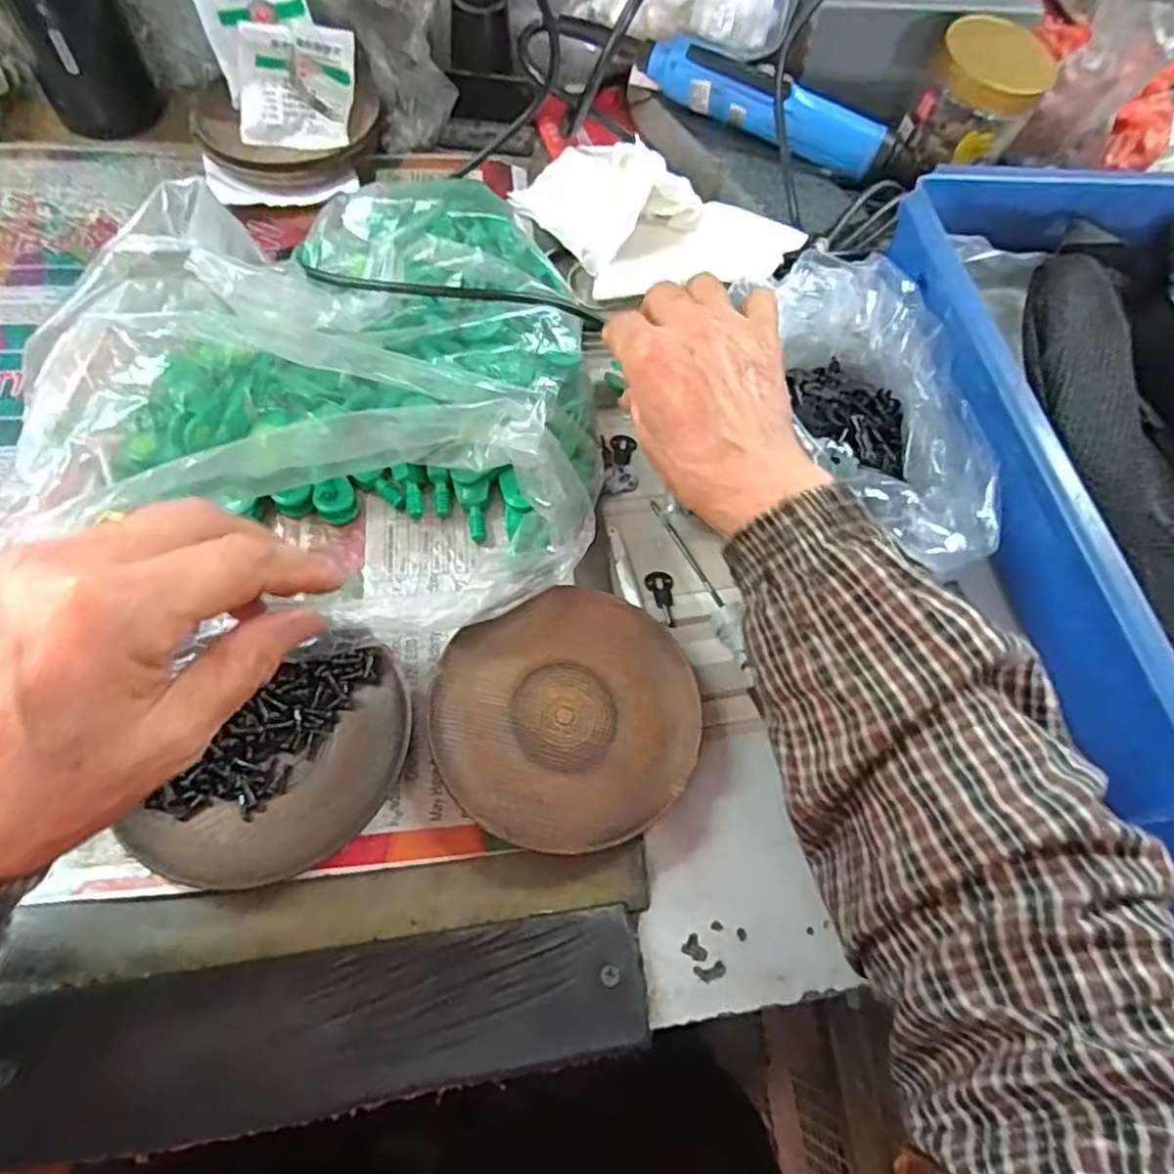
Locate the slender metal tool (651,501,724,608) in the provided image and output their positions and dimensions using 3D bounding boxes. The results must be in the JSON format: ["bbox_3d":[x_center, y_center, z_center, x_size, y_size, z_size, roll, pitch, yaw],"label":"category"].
[{"bbox_3d":[0.052,-0.018,0.360,0.004,0.004,0.069,-22,68,-16],"label":"slender metal tool"}]

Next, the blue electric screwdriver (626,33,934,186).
[{"bbox_3d":[0.125,-0.317,0.461,0.203,0.038,0.041,24,64,8],"label":"blue electric screwdriver"}]

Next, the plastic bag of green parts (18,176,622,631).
[{"bbox_3d":[-0.112,-0.112,0.335,0.243,0.084,0.303,13,63,1],"label":"plastic bag of green parts"}]

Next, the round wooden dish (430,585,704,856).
[{"bbox_3d":[-0.007,0.056,0.304,0.111,0.019,0.110,2,63,-5],"label":"round wooden dish"}]

